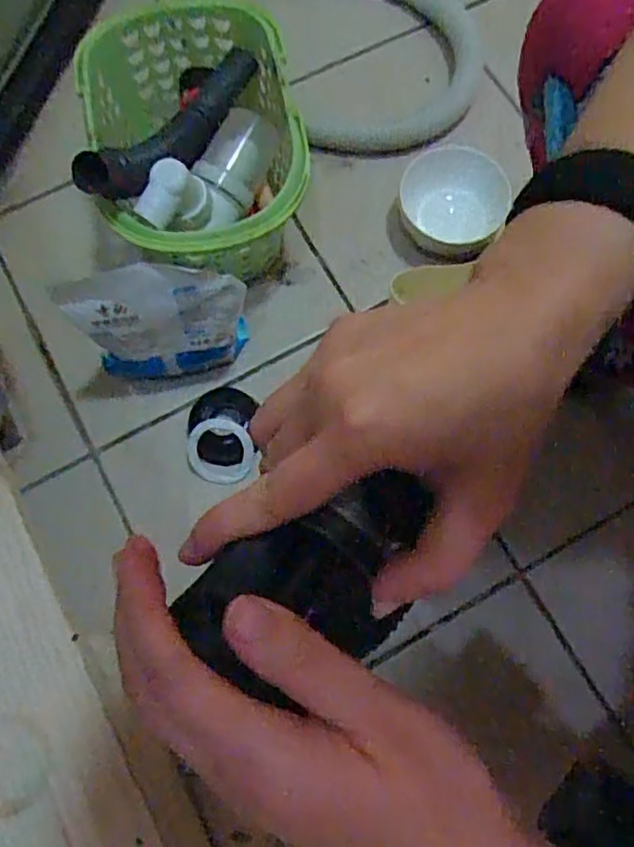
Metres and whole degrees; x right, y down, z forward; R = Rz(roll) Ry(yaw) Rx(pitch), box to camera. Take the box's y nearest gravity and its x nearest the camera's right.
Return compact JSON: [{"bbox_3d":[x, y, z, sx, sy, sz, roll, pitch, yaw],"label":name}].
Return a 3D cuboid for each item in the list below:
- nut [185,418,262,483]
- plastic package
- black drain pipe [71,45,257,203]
[{"bbox_3d":[-0.095,0.026,0.598,0.062,0.011,0.066,-4,114,5],"label":"nut"},{"bbox_3d":[-0.134,-0.079,0.558,0.149,0.178,0.046,-10,73,-3],"label":"plastic package"},{"bbox_3d":[-0.132,-0.277,0.573,0.053,0.059,0.265,23,50,7],"label":"black drain pipe"}]

